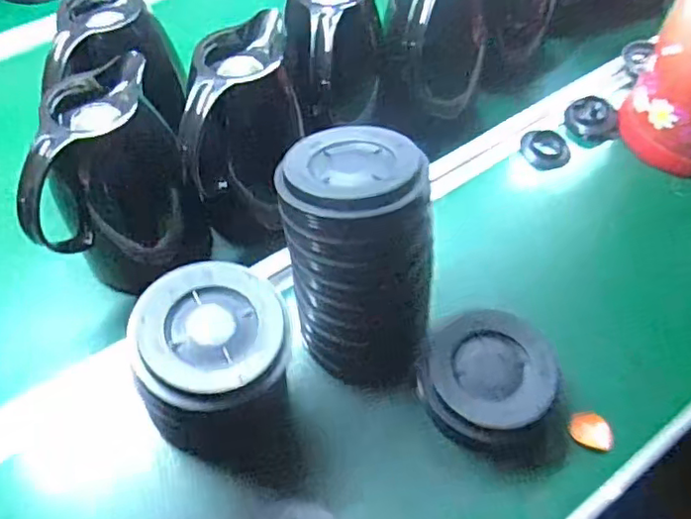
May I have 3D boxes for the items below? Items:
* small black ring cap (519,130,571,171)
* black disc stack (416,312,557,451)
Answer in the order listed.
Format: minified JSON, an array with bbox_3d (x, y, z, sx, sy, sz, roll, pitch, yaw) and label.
[{"bbox_3d":[0.242,-0.136,0.730,0.058,0.022,0.052,21,58,14],"label":"small black ring cap"},{"bbox_3d":[0.124,0.108,0.537,0.116,0.056,0.116,-21,58,-13],"label":"black disc stack"}]

